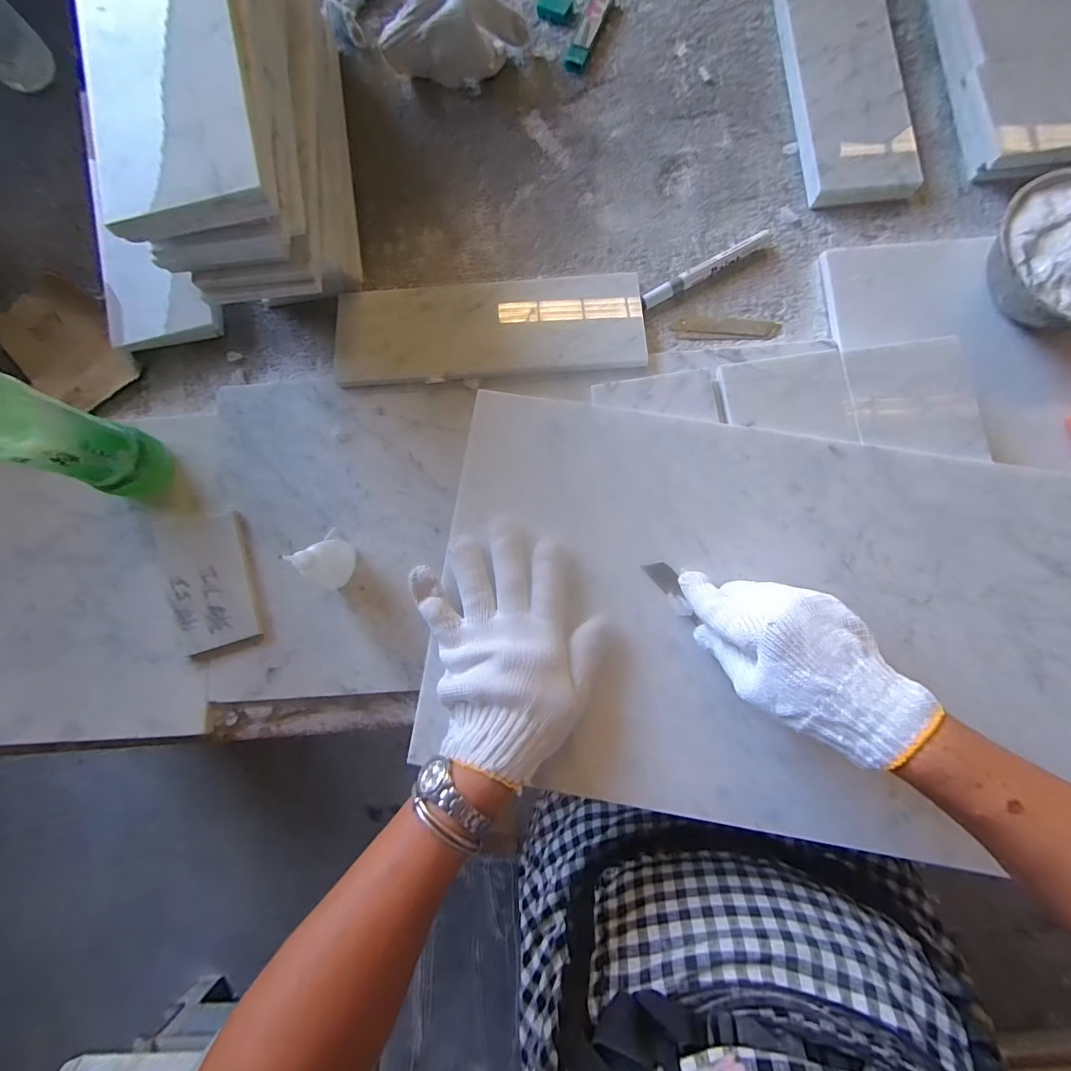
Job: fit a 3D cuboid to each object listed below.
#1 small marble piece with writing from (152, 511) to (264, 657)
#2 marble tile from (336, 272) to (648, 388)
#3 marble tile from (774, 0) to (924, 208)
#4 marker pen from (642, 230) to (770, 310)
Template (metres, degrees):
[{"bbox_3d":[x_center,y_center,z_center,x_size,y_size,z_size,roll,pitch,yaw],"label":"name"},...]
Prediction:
[{"bbox_3d":[-0.297,0.041,0.424,0.073,0.007,0.121,-15,85,-13],"label":"small marble piece with writing"},{"bbox_3d":[-0.043,-0.204,0.453,0.292,0.015,0.106,-4,82,-1],"label":"marble tile"},{"bbox_3d":[0.318,-0.488,0.480,0.102,0.018,0.298,-6,84,5],"label":"marble tile"},{"bbox_3d":[0.171,-0.268,0.465,0.145,0.019,0.018,-29,83,-4],"label":"marker pen"}]

